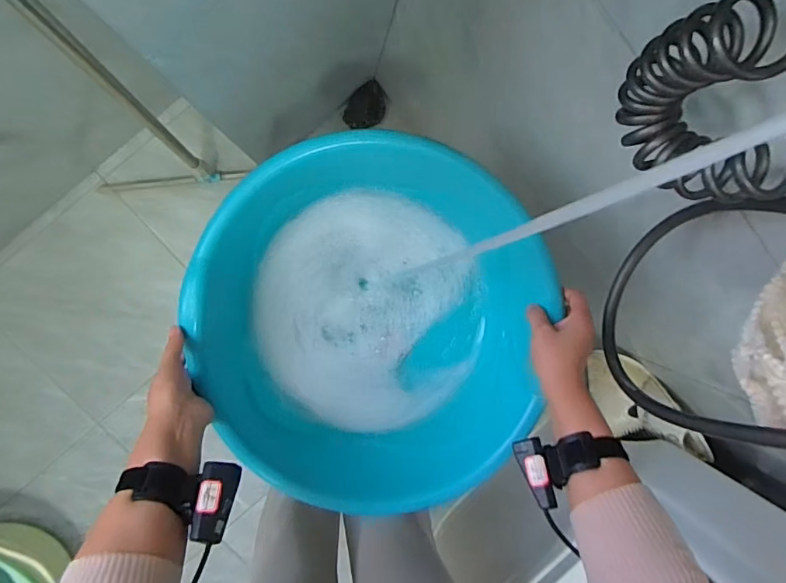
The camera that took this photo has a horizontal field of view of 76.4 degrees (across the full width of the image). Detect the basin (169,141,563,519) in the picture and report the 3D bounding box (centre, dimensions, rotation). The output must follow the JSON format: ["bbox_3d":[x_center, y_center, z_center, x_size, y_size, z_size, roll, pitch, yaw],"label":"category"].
[{"bbox_3d":[-0.028,0.024,0.677,0.435,0.178,0.419,-1,97,-6],"label":"basin"}]

